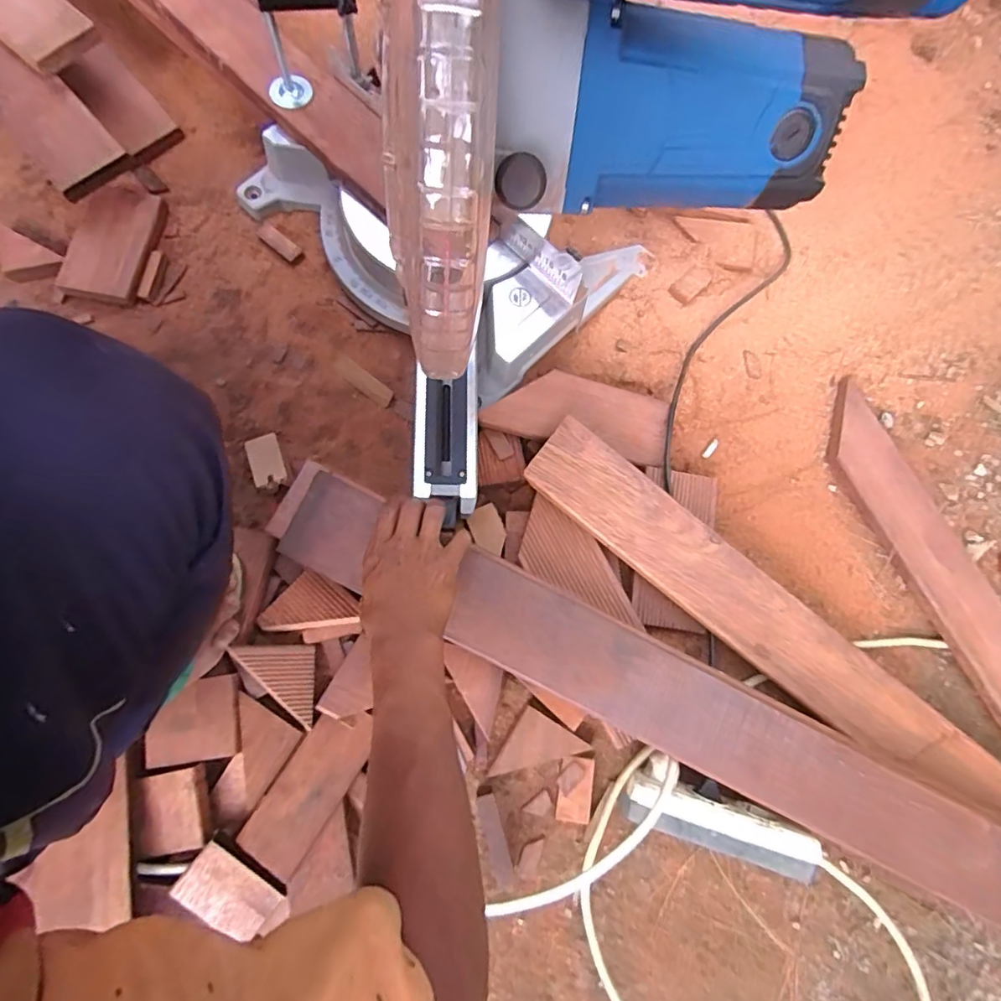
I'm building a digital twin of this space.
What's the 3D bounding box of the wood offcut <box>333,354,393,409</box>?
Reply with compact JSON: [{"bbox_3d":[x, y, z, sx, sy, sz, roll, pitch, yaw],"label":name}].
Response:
[{"bbox_3d":[-0.170,-0.148,0.689,0.089,0.019,0.023,38,75,5],"label":"wood offcut"}]

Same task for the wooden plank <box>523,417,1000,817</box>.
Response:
[{"bbox_3d":[0.303,0.144,0.597,0.645,0.012,0.086,39,80,1],"label":"wooden plank"}]

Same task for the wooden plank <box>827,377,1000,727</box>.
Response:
[{"bbox_3d":[0.525,0.072,0.667,0.092,0.030,0.459,-24,79,-11],"label":"wooden plank"}]

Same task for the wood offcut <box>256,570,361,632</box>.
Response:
[{"bbox_3d":[-0.208,0.108,0.597,0.102,0.028,0.060,-4,78,-2],"label":"wood offcut"}]

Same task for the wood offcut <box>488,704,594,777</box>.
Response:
[{"bbox_3d":[0.037,0.252,0.589,0.103,0.021,0.054,-10,77,-8],"label":"wood offcut"}]

